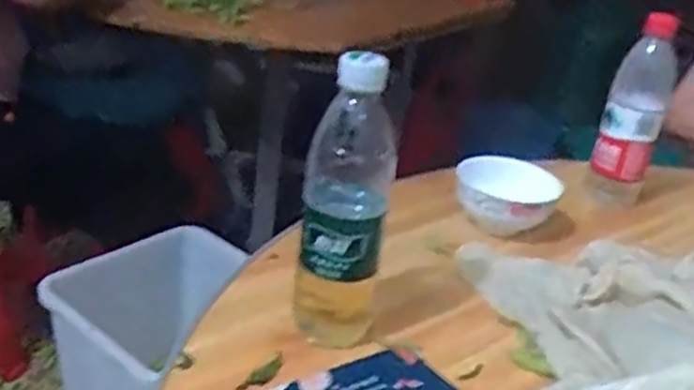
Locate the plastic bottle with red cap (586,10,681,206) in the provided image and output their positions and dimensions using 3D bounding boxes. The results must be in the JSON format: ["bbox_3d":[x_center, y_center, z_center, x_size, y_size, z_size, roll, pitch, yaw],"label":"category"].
[{"bbox_3d":[0.338,-0.095,0.869,0.063,0.216,0.071,18,28,19],"label":"plastic bottle with red cap"}]

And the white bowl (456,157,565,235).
[{"bbox_3d":[0.168,0.006,0.785,0.101,0.066,0.101,6,27,-3],"label":"white bowl"}]

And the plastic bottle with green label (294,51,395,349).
[{"bbox_3d":[0.000,0.009,0.555,0.061,0.225,0.057,8,27,1],"label":"plastic bottle with green label"}]

